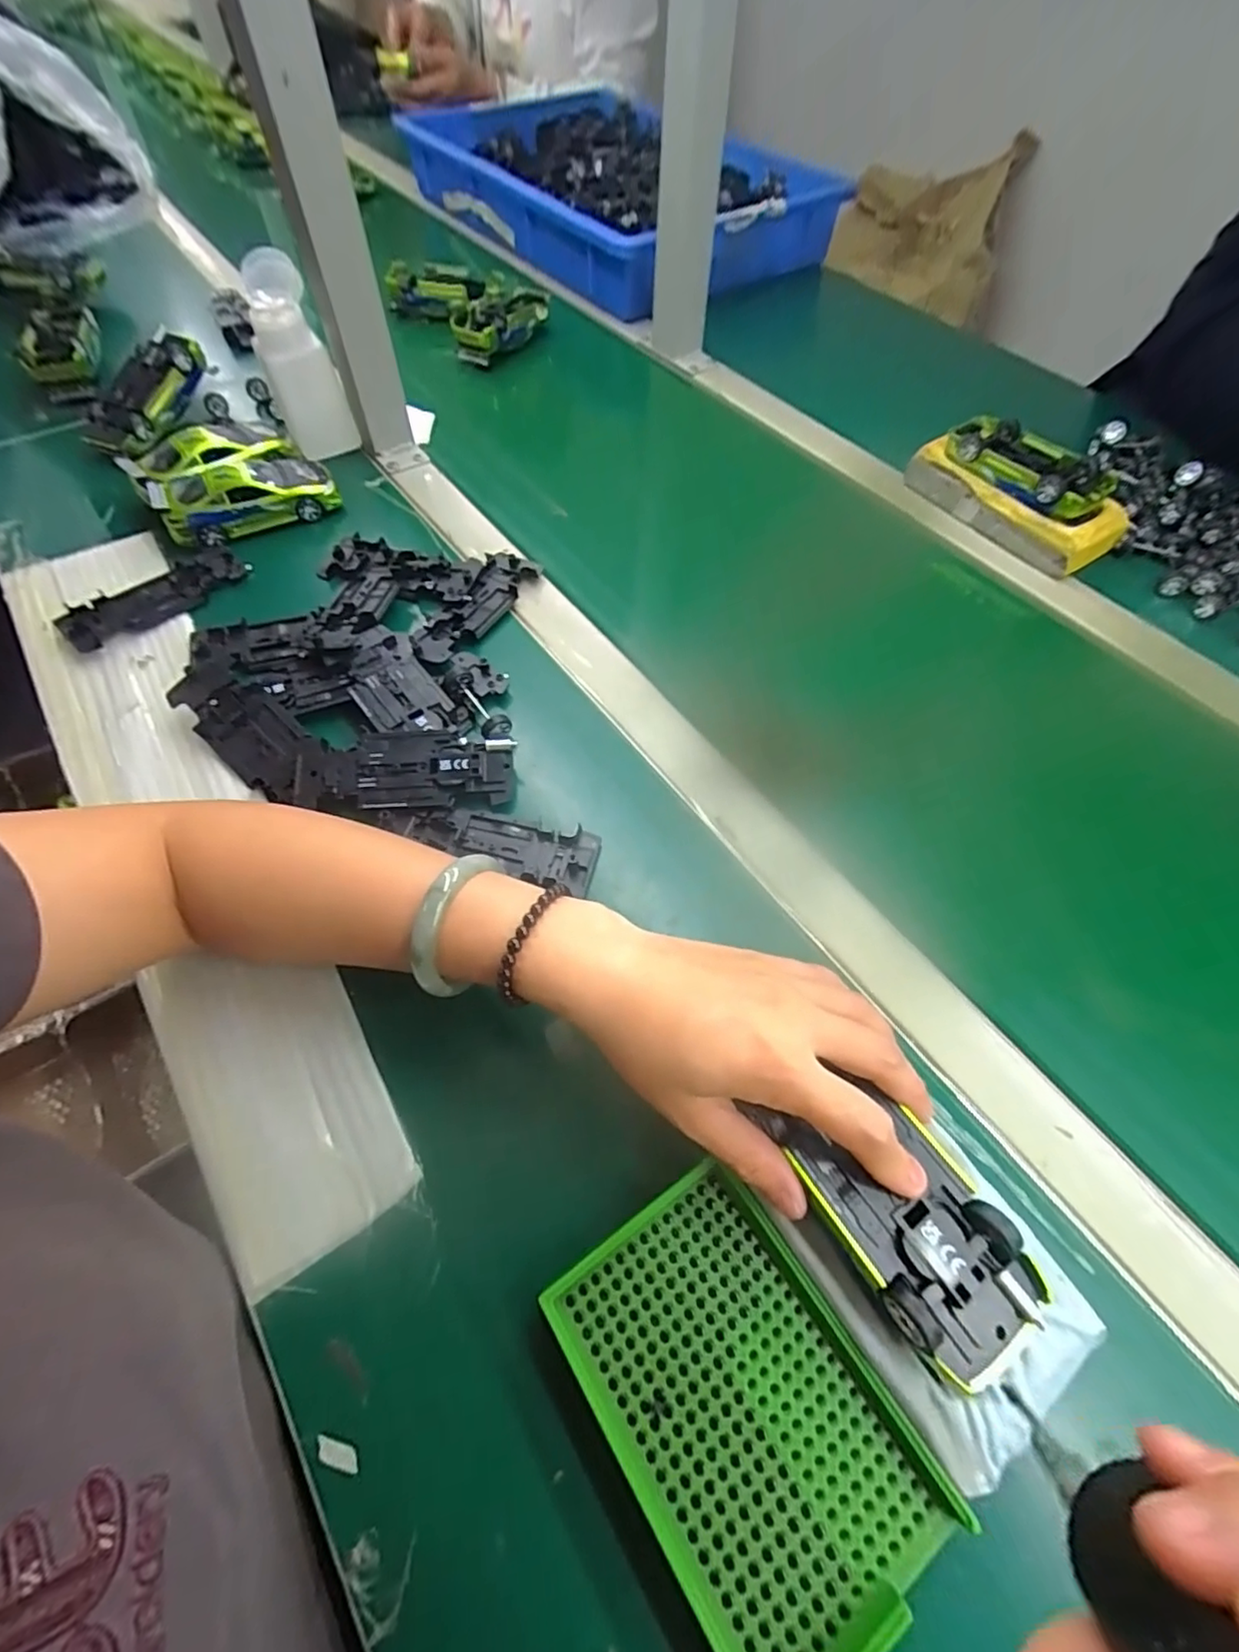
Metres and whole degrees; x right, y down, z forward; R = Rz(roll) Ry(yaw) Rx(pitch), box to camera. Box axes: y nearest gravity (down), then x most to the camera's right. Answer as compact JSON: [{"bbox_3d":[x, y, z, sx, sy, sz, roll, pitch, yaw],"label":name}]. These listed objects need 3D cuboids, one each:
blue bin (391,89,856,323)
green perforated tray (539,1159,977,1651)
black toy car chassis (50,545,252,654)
[{"bbox_3d":[-0.029,-0.869,0.828,0.346,0.092,0.592,-34,66,-18],"label":"blue bin"},{"bbox_3d":[0.045,0.214,0.229,0.092,0.023,0.137,-30,65,-18],"label":"green perforated tray"},{"bbox_3d":[-0.343,-0.171,0.457,0.047,0.014,0.127,39,66,19],"label":"black toy car chassis"}]

